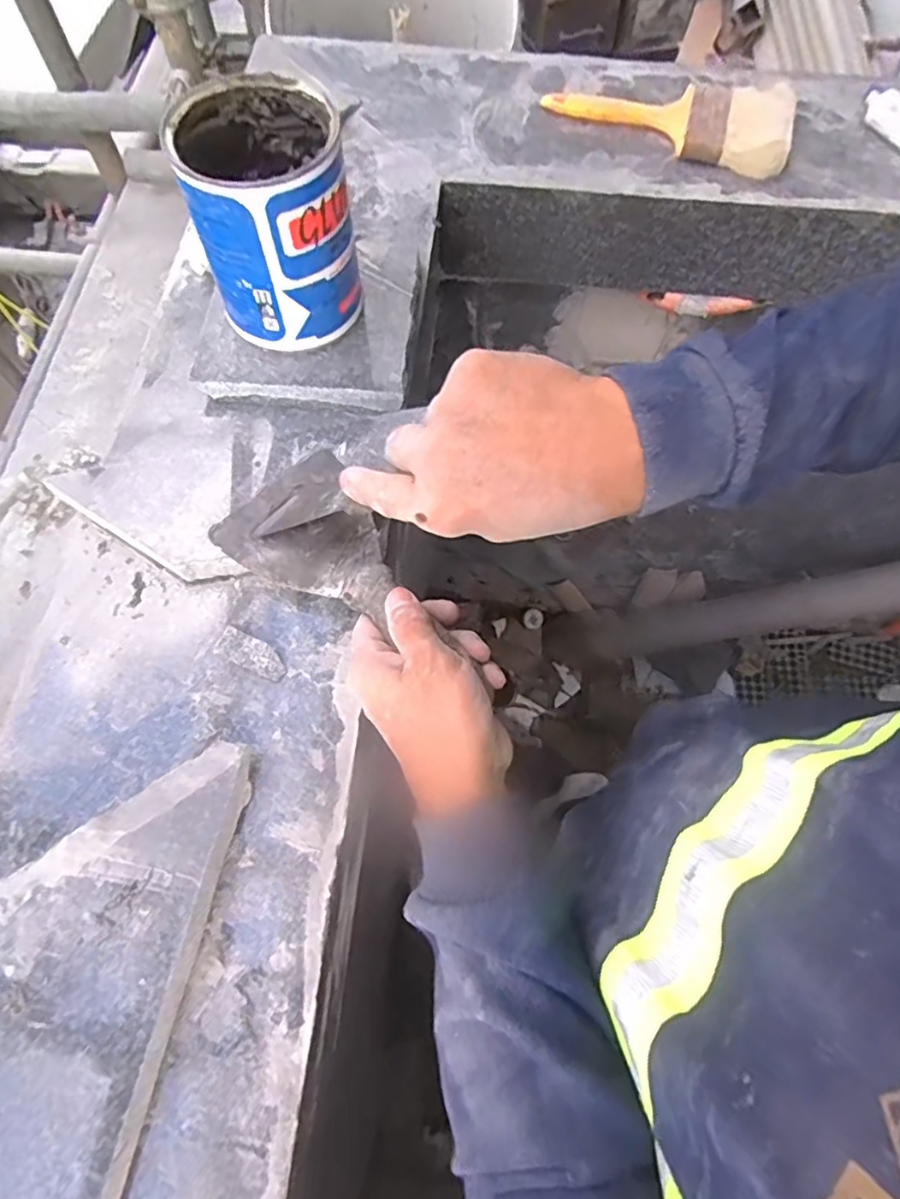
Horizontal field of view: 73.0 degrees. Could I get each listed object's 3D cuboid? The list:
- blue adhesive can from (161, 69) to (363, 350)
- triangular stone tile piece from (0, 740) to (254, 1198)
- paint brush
[{"bbox_3d":[-0.115,-0.248,0.403,0.095,0.117,0.101,-12,68,-6],"label":"blue adhesive can"},{"bbox_3d":[-0.192,0.181,0.290,0.128,0.013,0.235,12,67,4],"label":"triangular stone tile piece"},{"bbox_3d":[0.202,-0.452,0.564,0.222,0.033,0.085,12,67,4],"label":"paint brush"}]

